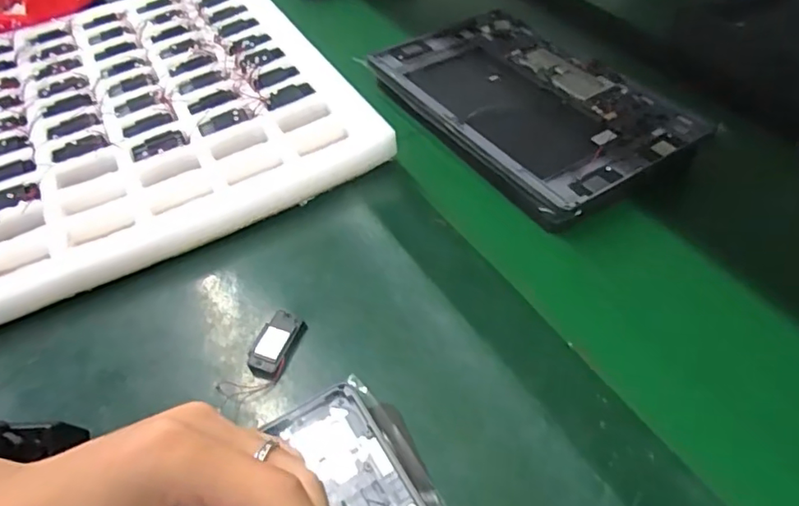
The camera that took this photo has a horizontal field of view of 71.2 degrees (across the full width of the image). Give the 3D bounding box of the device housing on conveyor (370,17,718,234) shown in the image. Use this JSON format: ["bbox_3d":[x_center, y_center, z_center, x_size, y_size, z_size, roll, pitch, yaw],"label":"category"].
[{"bbox_3d":[0.096,-0.123,0.442,0.161,0.012,0.232,-26,51,-23],"label":"device housing on conveyor"}]

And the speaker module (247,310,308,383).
[{"bbox_3d":[-0.069,0.054,0.319,0.022,0.015,0.040,13,53,15],"label":"speaker module"}]

